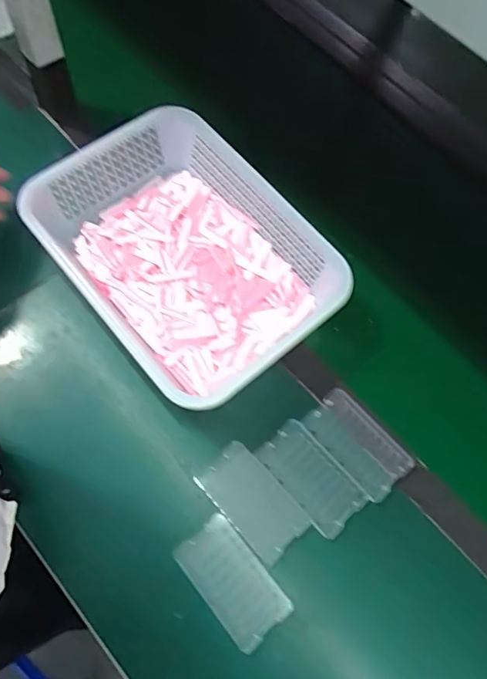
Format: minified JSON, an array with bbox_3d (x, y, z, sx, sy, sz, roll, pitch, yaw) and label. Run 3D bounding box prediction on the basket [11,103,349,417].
[{"bbox_3d":[-0.070,-0.100,0.594,0.253,0.082,0.341,-38,76,-17],"label":"basket"}]

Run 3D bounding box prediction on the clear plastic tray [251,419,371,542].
[{"bbox_3d":[0.074,0.150,0.542,0.061,0.006,0.117,-38,76,-17],"label":"clear plastic tray"}]

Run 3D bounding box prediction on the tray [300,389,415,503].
[{"bbox_3d":[0.131,0.119,0.566,0.069,0.009,0.121,-40,76,-17],"label":"tray"}]

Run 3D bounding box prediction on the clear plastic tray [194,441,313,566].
[{"bbox_3d":[0.011,0.176,0.537,0.066,0.005,0.116,-39,76,-17],"label":"clear plastic tray"}]

